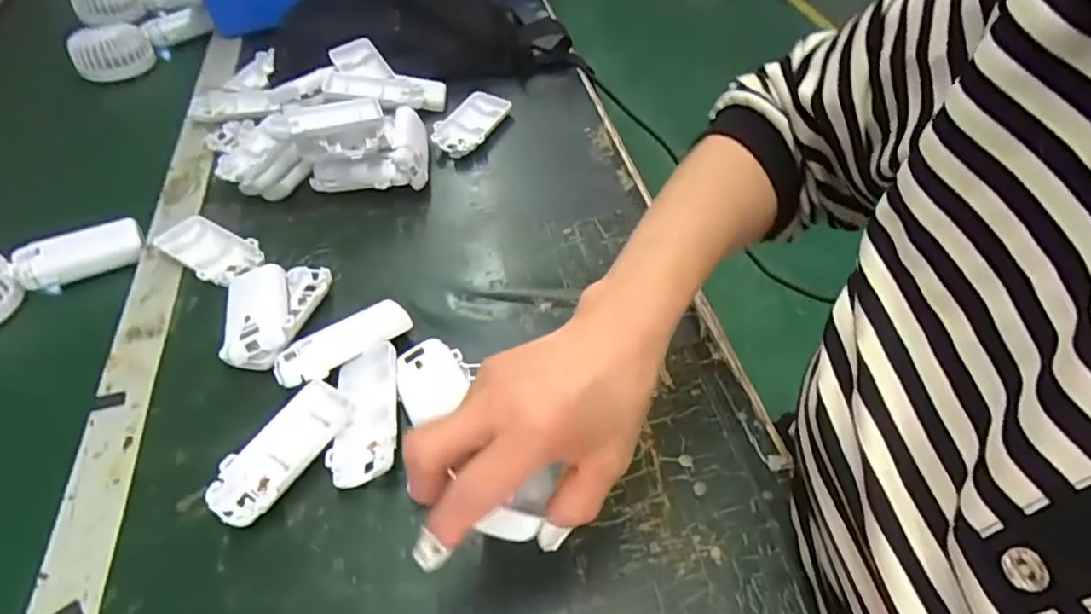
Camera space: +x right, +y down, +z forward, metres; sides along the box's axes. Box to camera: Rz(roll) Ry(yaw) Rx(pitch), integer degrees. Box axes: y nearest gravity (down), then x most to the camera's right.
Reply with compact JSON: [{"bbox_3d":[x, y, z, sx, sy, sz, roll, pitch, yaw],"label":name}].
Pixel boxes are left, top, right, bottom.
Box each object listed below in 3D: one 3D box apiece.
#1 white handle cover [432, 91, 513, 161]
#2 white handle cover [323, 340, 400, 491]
[{"bbox_3d":[-0.074,-0.185,0.611,0.051,0.014,0.092,21,53,21],"label":"white handle cover"},{"bbox_3d":[-0.113,0.065,0.386,0.044,0.022,0.093,-7,49,-2],"label":"white handle cover"}]

